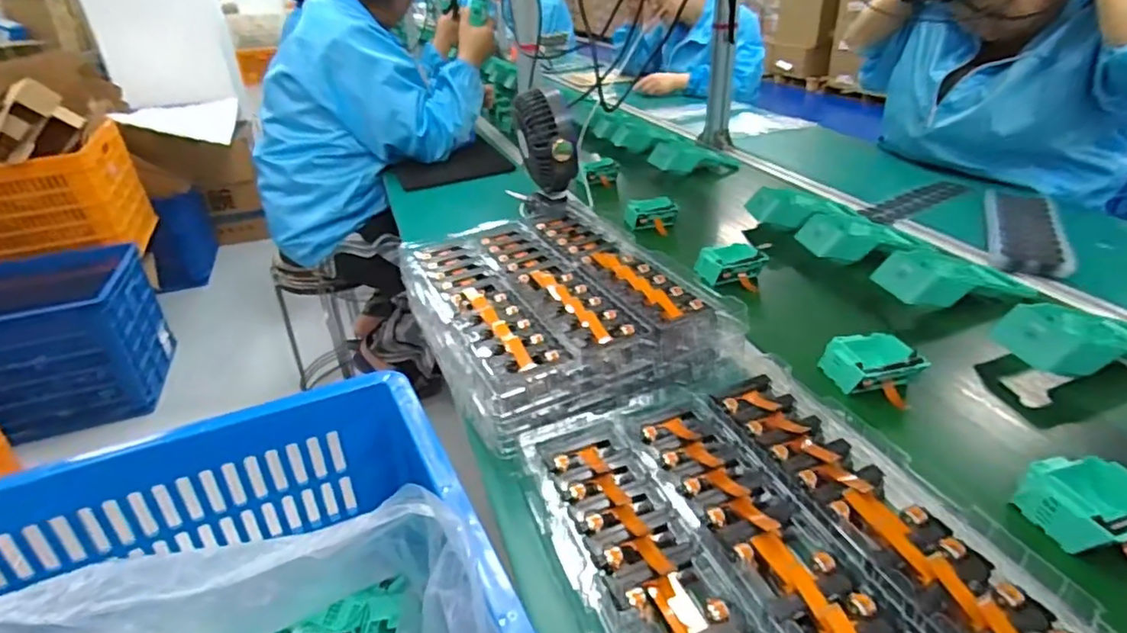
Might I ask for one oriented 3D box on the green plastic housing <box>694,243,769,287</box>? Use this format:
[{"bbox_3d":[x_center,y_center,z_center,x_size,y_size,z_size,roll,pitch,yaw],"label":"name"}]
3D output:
[{"bbox_3d":[0.235,-0.073,0.841,0.089,0.048,0.056,-7,31,-5],"label":"green plastic housing"}]

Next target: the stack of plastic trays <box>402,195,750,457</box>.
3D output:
[{"bbox_3d":[-0.023,-0.034,0.713,0.299,0.053,0.416,-16,33,-19],"label":"stack of plastic trays"}]

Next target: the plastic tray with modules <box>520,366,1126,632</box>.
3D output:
[{"bbox_3d":[0.151,0.166,0.407,0.286,0.030,0.375,-15,33,-18],"label":"plastic tray with modules"}]

